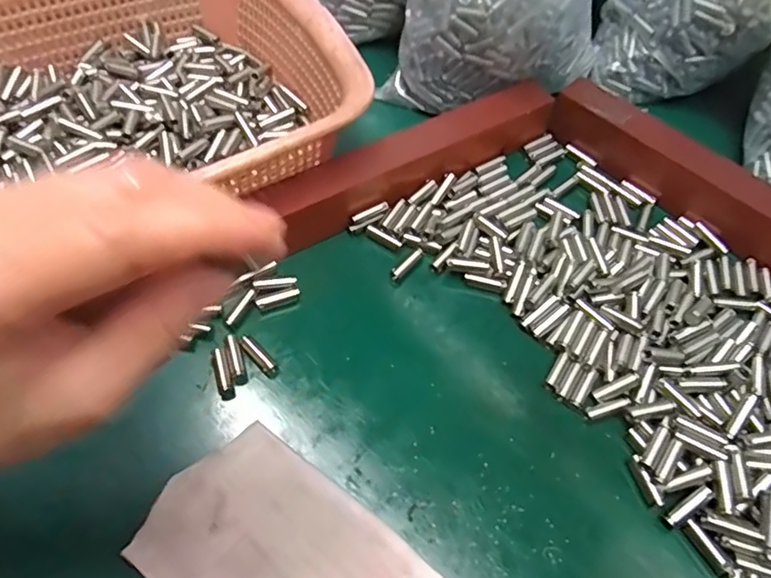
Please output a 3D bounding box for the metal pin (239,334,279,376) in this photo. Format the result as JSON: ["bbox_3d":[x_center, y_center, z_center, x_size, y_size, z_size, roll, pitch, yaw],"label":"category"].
[{"bbox_3d":[-0.069,0.035,0.304,0.008,0.005,0.028,-40,68,-22],"label":"metal pin"}]

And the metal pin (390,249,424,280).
[{"bbox_3d":[0.013,-0.015,0.342,0.006,0.005,0.027,40,66,20],"label":"metal pin"}]

